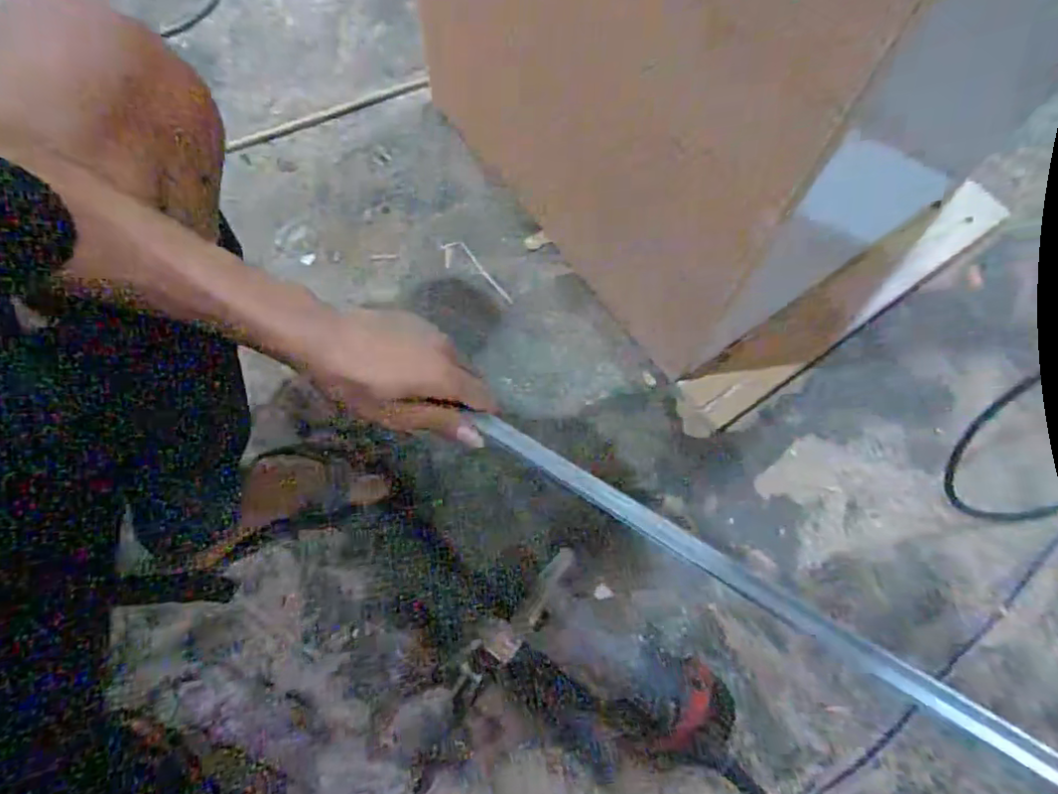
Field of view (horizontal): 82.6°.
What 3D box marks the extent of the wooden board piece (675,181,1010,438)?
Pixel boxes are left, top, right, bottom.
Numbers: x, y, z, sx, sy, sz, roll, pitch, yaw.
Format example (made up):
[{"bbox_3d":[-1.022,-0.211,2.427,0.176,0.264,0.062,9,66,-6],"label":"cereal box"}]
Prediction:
[{"bbox_3d":[0.374,-0.111,0.714,0.482,0.026,0.072,-33,72,-11],"label":"wooden board piece"}]

